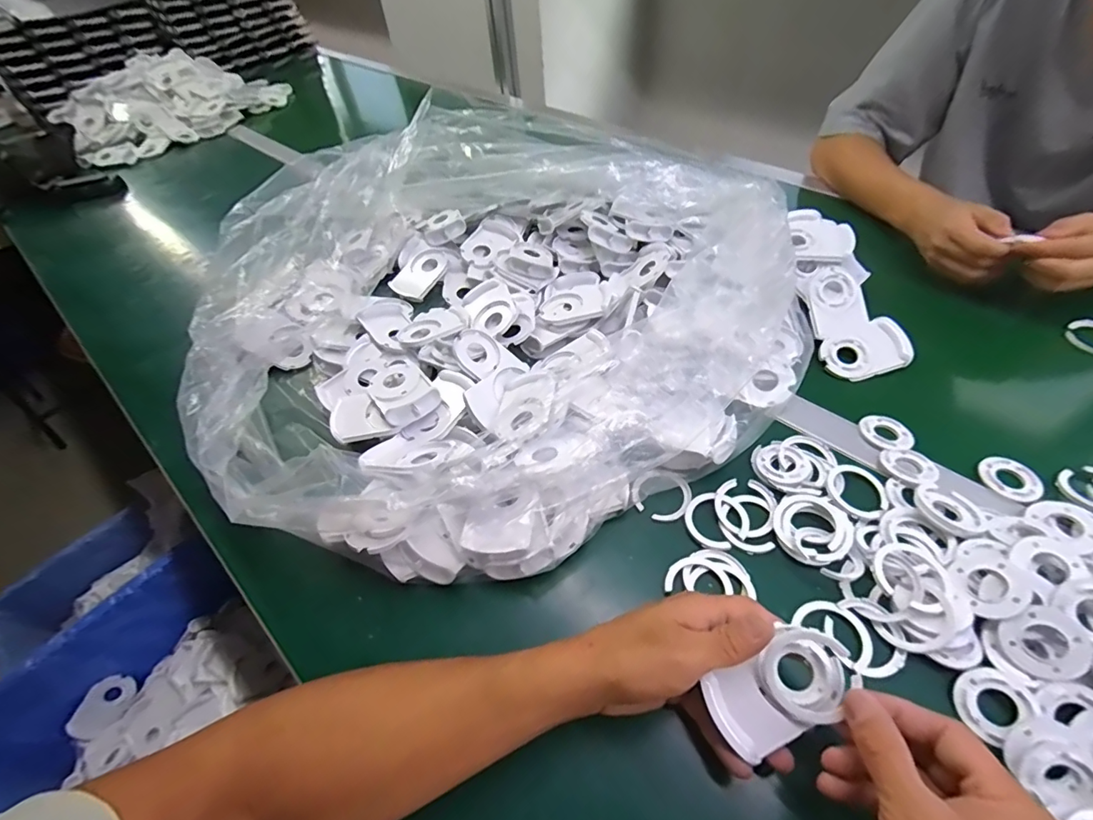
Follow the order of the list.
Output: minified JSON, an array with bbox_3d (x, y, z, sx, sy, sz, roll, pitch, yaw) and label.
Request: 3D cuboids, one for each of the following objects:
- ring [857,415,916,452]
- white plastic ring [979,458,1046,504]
[{"bbox_3d":[0.319,0.022,0.457,0.039,0.005,0.043,-26,53,-15],"label":"ring"},{"bbox_3d":[0.400,0.059,0.420,0.045,0.006,0.044,-3,50,3],"label":"white plastic ring"}]

